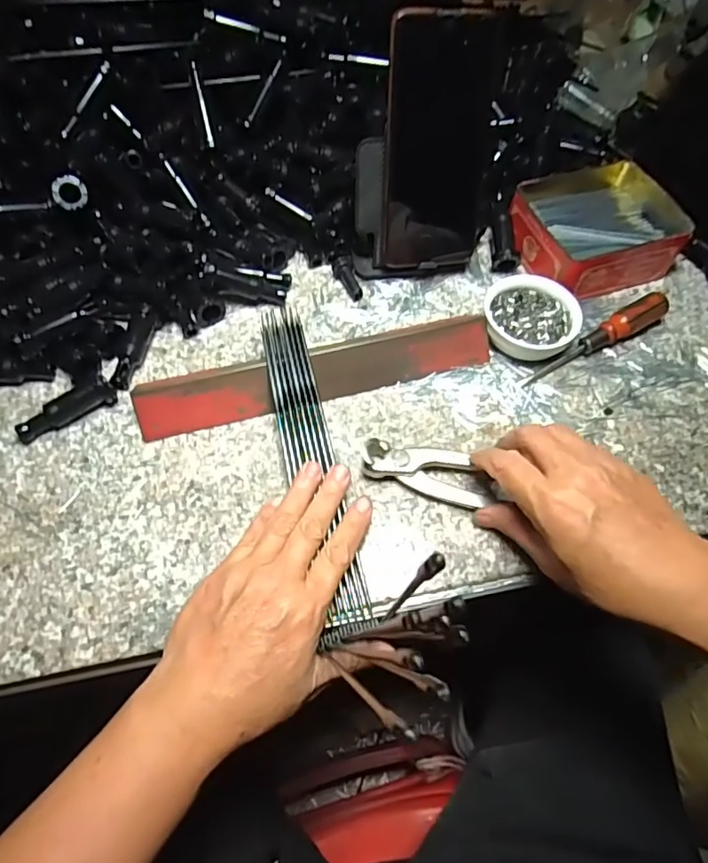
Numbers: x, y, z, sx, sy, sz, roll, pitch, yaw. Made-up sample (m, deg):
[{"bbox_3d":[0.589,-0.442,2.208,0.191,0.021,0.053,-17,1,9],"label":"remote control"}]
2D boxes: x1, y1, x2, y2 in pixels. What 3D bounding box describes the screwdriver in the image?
[{"bbox_3d":[0.188,-0.070,0.428,0.133,0.024,0.020,-29,65,-18],"label":"screwdriver"}]

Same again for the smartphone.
[{"bbox_3d":[0.064,-0.208,0.413,0.081,0.165,0.010,-9,36,-11],"label":"smartphone"}]

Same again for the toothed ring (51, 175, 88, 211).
[{"bbox_3d":[-0.219,-0.183,0.429,0.025,0.025,0.006,-10,21,-19],"label":"toothed ring"}]

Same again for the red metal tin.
[{"bbox_3d":[0.203,-0.172,0.474,0.127,0.039,0.108,-19,62,-13],"label":"red metal tin"}]

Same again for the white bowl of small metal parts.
[{"bbox_3d":[0.136,-0.086,0.430,0.069,0.026,0.063,1,60,-2],"label":"white bowl of small metal parts"}]

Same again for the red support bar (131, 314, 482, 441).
[{"bbox_3d":[-0.023,-0.044,0.401,0.255,0.028,0.032,-14,61,-10],"label":"red support bar"}]

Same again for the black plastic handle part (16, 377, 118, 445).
[{"bbox_3d":[-0.197,-0.015,0.382,0.066,0.016,0.014,-31,65,-19],"label":"black plastic handle part"}]

